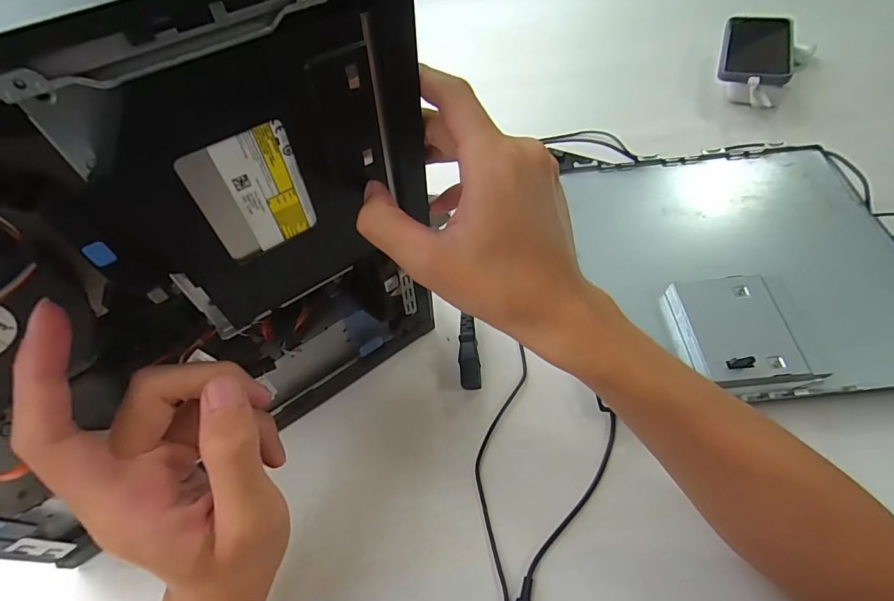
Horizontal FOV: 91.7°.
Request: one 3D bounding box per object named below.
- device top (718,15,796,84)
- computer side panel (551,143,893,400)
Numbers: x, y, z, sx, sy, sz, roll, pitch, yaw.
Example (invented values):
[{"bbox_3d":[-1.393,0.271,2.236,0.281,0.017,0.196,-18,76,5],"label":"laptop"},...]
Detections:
[{"bbox_3d":[0.423,-0.344,0.591,0.085,0.014,0.161,12,62,20],"label":"device top"},{"bbox_3d":[0.275,-0.046,0.416,0.285,0.026,0.277,-2,57,1],"label":"computer side panel"}]

